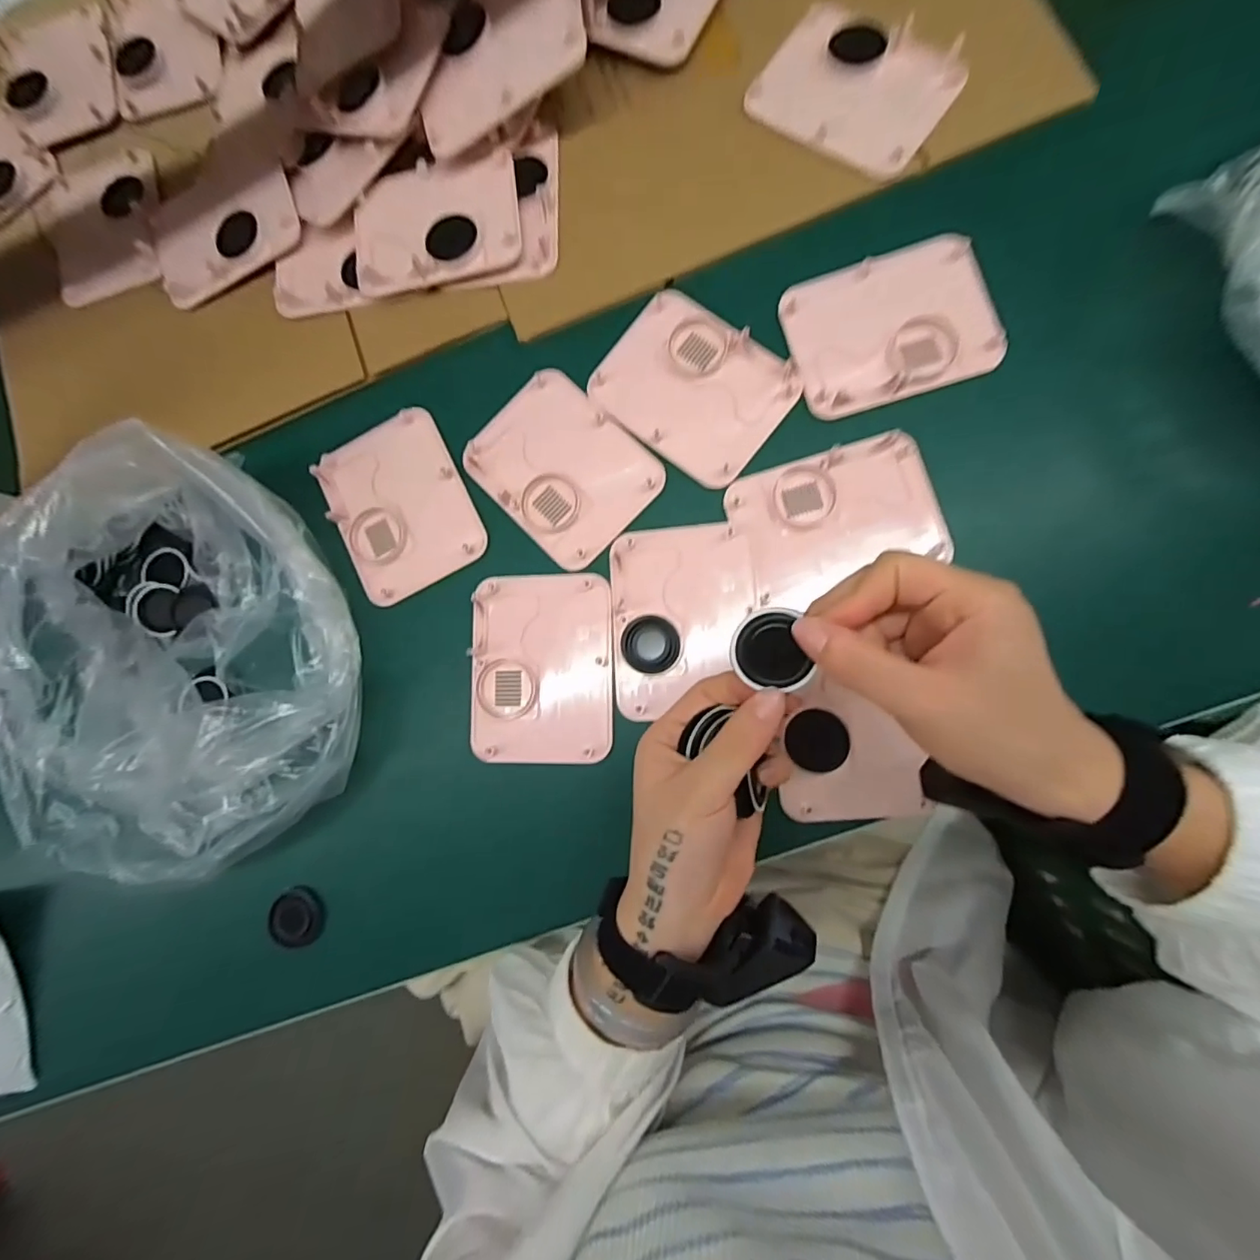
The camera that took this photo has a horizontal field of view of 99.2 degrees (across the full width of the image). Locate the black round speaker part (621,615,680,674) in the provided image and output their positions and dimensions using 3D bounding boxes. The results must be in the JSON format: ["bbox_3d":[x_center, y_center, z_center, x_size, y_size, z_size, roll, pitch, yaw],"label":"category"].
[{"bbox_3d":[0.014,0.009,0.354,0.037,0.005,0.037,-1,84,7],"label":"black round speaker part"}]

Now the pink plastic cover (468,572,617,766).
[{"bbox_3d":[-0.061,0.025,0.365,0.097,0.007,0.126,-2,84,7],"label":"pink plastic cover"}]

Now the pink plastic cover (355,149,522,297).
[{"bbox_3d":[-0.143,-0.300,0.393,0.123,0.014,0.088,-5,86,6],"label":"pink plastic cover"}]

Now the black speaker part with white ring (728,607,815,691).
[{"bbox_3d":[0.060,0.010,0.235,0.029,0.005,0.037,-17,98,13],"label":"black speaker part with white ring"}]

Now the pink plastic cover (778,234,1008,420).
[{"bbox_3d":[0.171,-0.200,0.352,0.123,0.009,0.094,-17,82,6],"label":"pink plastic cover"}]

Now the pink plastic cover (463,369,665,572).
[{"bbox_3d":[-0.048,-0.114,0.376,0.123,0.007,0.096,44,91,10],"label":"pink plastic cover"}]

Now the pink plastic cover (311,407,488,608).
[{"bbox_3d":[-0.167,-0.091,0.391,0.096,0.010,0.127,-28,81,4],"label":"pink plastic cover"}]

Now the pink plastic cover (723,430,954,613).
[{"bbox_3d":[0.132,-0.072,0.344,0.125,0.009,0.089,-18,82,5],"label":"pink plastic cover"}]

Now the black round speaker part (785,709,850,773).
[{"bbox_3d":[0.118,0.068,0.336,0.036,0.011,0.037,-1,84,7],"label":"black round speaker part"}]

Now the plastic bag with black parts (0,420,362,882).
[{"bbox_3d":[-0.291,0.025,0.335,0.216,0.109,0.258,-5,83,7],"label":"plastic bag with black parts"}]

